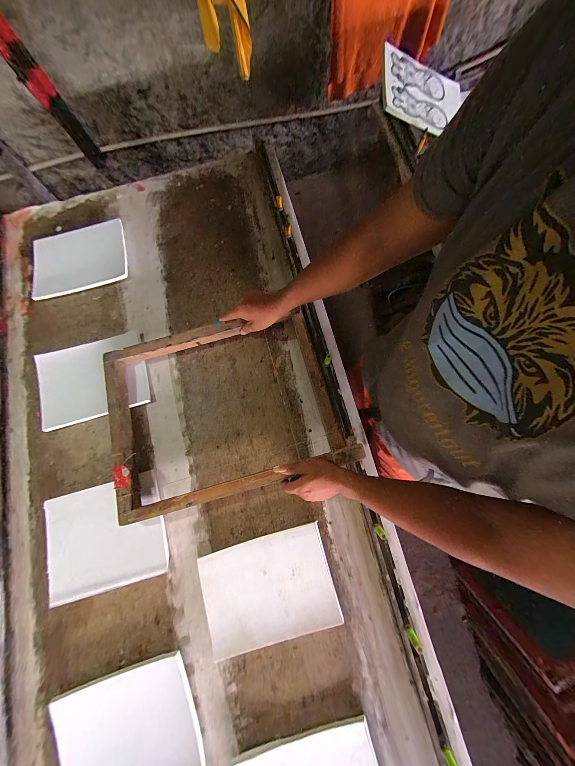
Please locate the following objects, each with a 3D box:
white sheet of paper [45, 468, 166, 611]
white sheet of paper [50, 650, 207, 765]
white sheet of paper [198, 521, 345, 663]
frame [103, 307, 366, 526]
[{"bbox_3d":[-0.413,0.346,0.582,0.254,0.032,0.218,-16,77,-3],"label":"white sheet of paper"},{"bbox_3d":[-0.310,0.709,0.496,0.277,0.037,0.232,-17,77,-3],"label":"white sheet of paper"},{"bbox_3d":[-0.039,0.439,0.552,0.267,0.029,0.195,-15,77,-2],"label":"white sheet of paper"},{"bbox_3d":[-0.149,0.044,0.589,0.520,0.049,0.395,-15,77,-2],"label":"frame"}]

